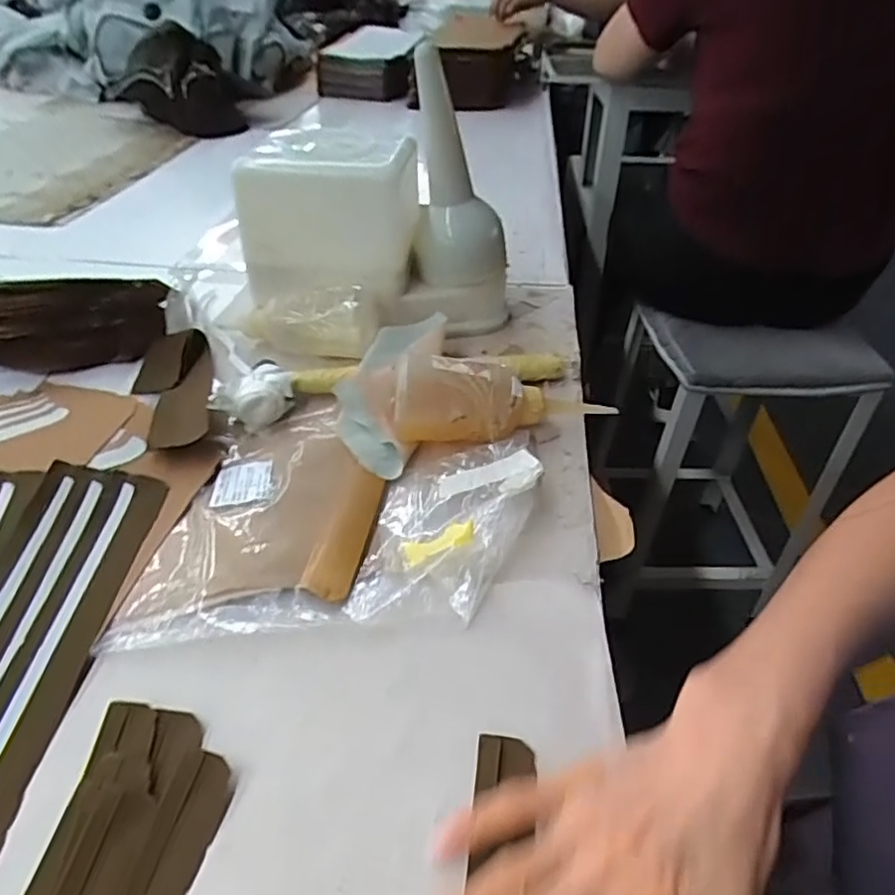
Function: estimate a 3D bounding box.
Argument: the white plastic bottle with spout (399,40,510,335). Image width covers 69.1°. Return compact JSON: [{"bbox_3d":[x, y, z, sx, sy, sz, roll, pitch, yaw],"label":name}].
[{"bbox_3d":[0.007,-0.208,0.577,0.087,0.218,0.081,14,41,14],"label":"white plastic bottle with spout"}]

